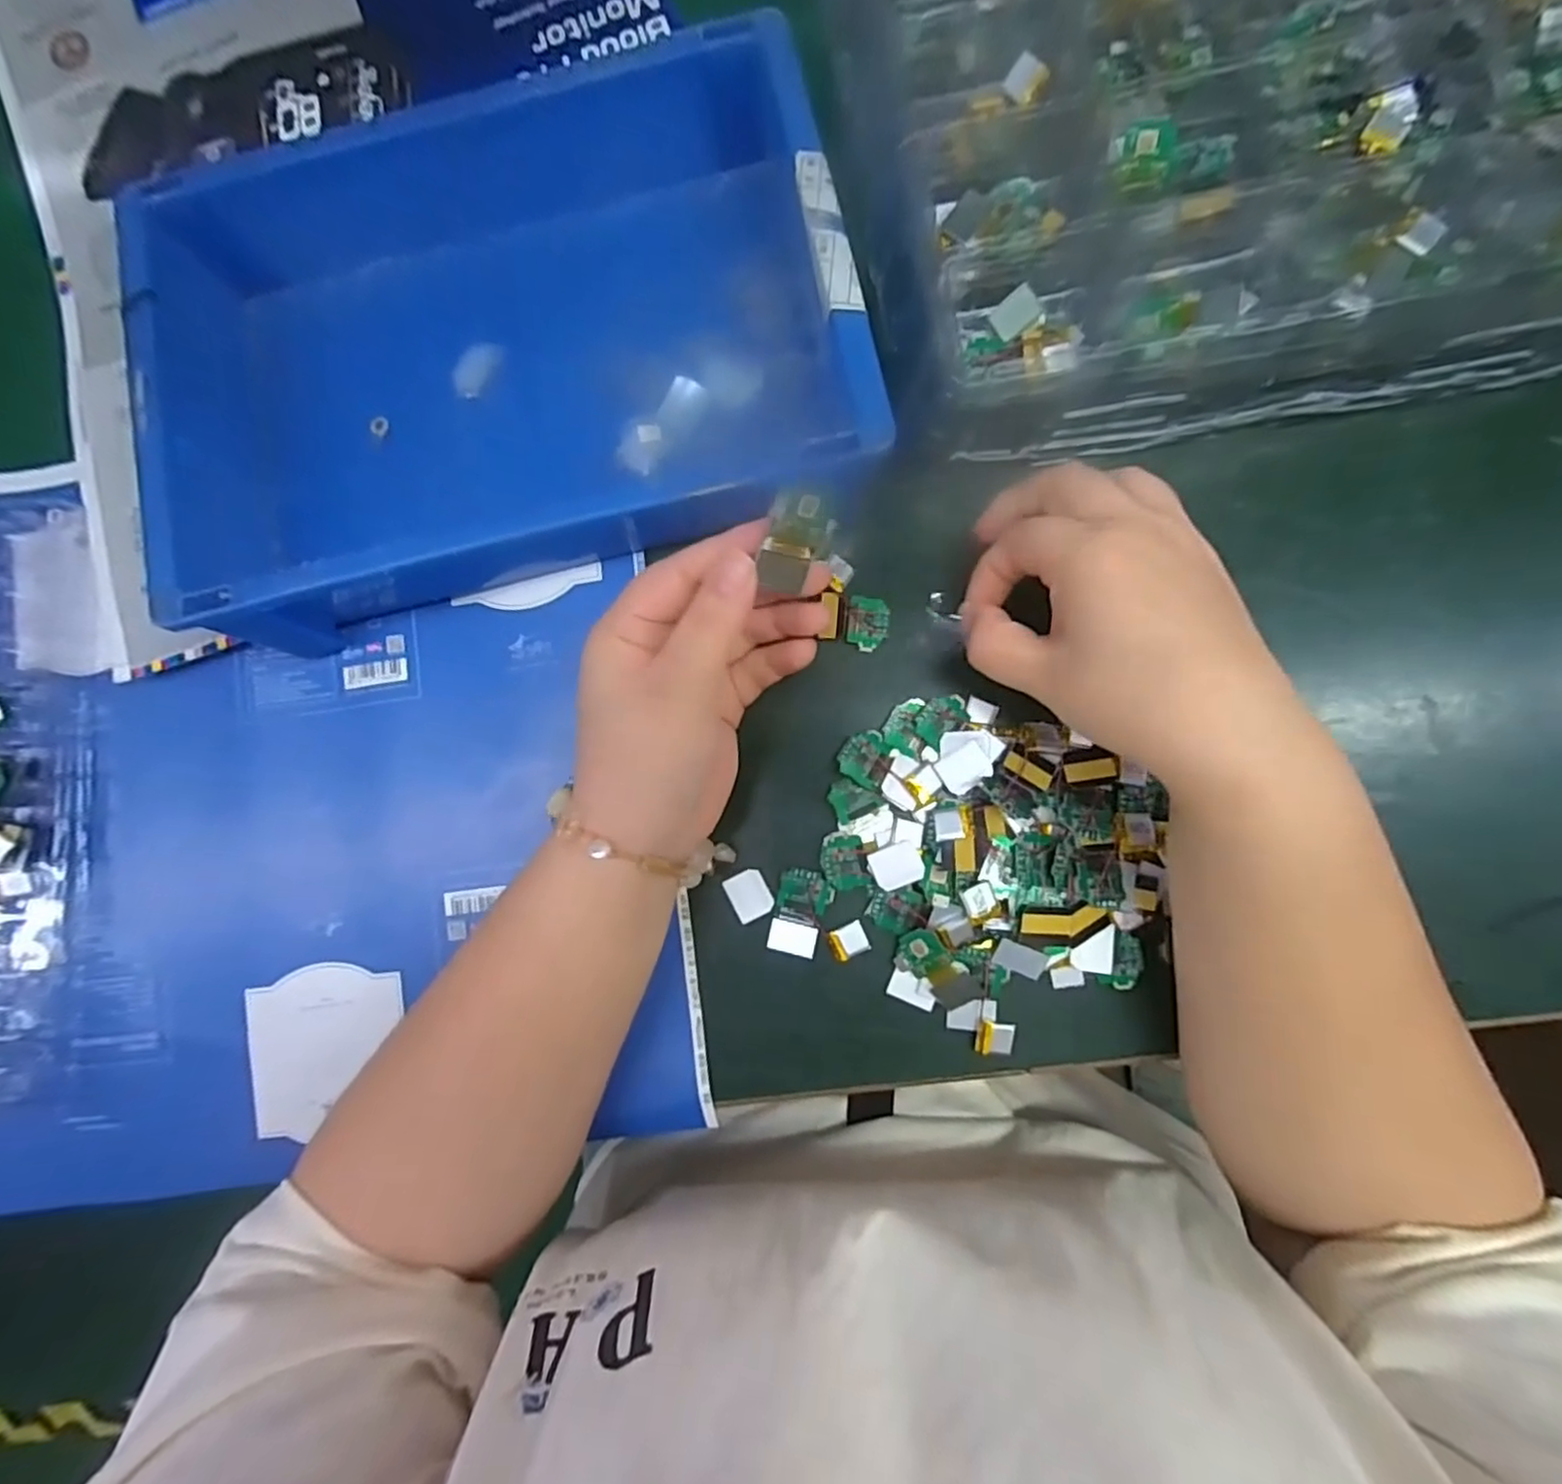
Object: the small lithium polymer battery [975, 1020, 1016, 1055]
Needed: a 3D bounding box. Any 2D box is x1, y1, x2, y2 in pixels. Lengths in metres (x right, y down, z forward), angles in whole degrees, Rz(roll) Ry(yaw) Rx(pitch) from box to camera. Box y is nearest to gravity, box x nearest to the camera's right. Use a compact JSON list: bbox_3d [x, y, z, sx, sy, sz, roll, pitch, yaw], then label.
[{"bbox_3d":[0.096,0.133,0.309,0.016,0.004,0.015,13,86,5],"label":"small lithium polymer battery"}]

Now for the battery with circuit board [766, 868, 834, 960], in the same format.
[{"bbox_3d":[0.009,0.078,0.318,0.024,0.004,0.039,11,86,5],"label":"battery with circuit board"}]

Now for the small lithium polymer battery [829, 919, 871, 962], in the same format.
[{"bbox_3d":[0.031,0.091,0.315,0.017,0.004,0.014,-25,84,1],"label":"small lithium polymer battery"}]

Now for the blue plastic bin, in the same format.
[{"bbox_3d":[-0.121,-0.185,0.318,0.313,0.067,0.220,-14,84,2],"label":"blue plastic bin"}]

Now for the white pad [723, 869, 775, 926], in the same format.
[{"bbox_3d":[-0.015,0.071,0.321,0.019,0.004,0.022,-29,84,1],"label":"white pad"}]

